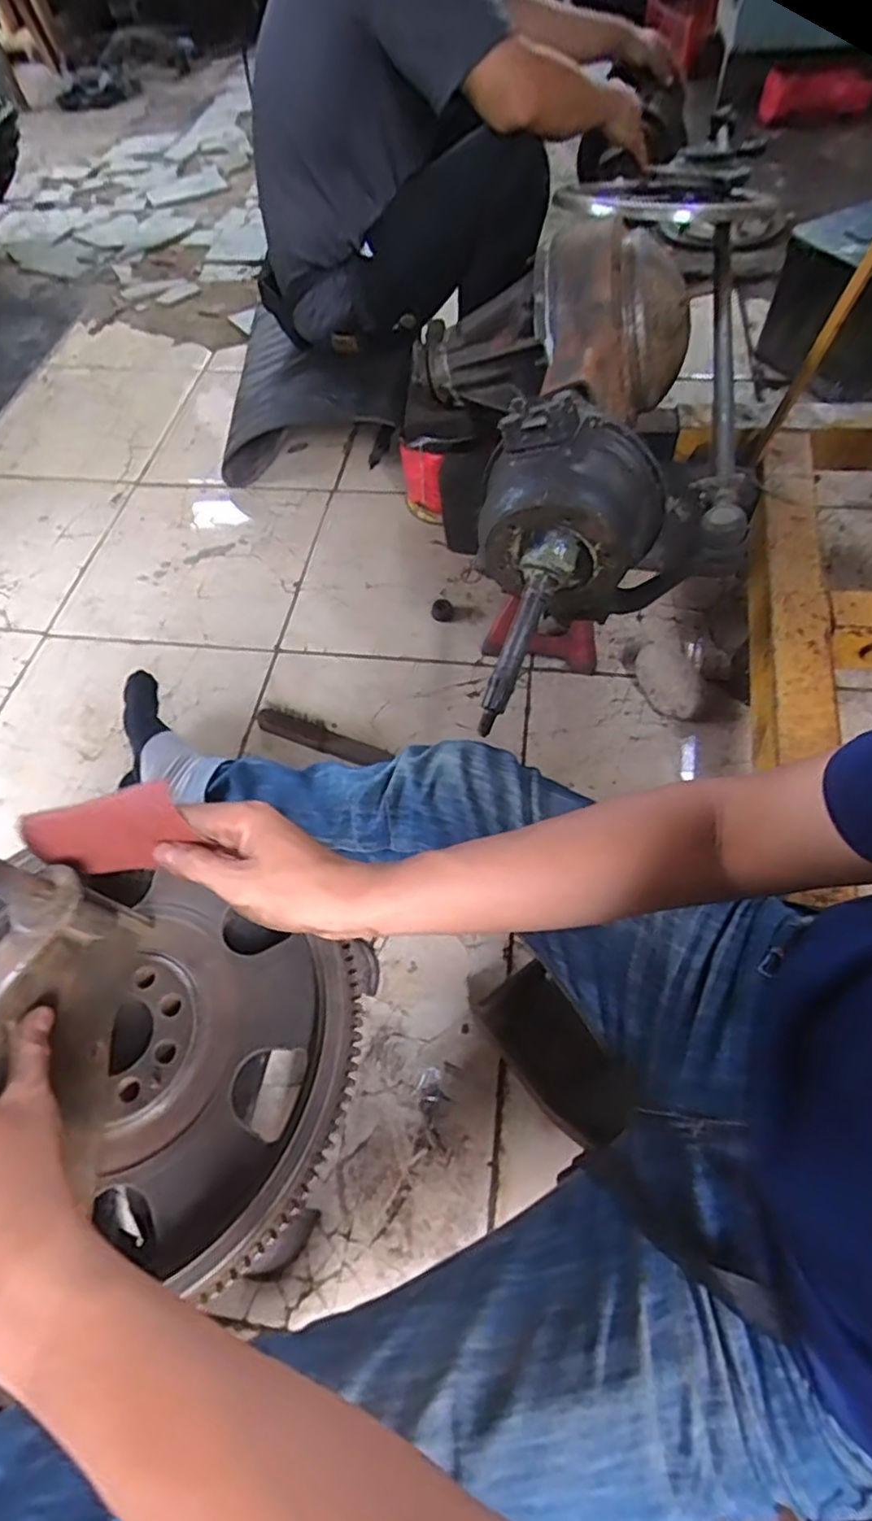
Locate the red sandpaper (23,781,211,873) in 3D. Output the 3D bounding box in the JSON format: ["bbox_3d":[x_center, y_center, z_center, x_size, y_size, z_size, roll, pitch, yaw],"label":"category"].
[{"bbox_3d":[-0.191,0.044,0.385,0.095,0.059,0.008,-15,41,8],"label":"red sandpaper"}]

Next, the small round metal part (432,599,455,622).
[{"bbox_3d":[0.012,-0.248,1.078,0.036,0.020,0.041,-3,59,1],"label":"small round metal part"}]

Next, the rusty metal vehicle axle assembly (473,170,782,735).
[{"bbox_3d":[0.217,-0.361,0.782,0.259,0.335,0.679,11,59,11],"label":"rusty metal vehicle axle assembly"}]

